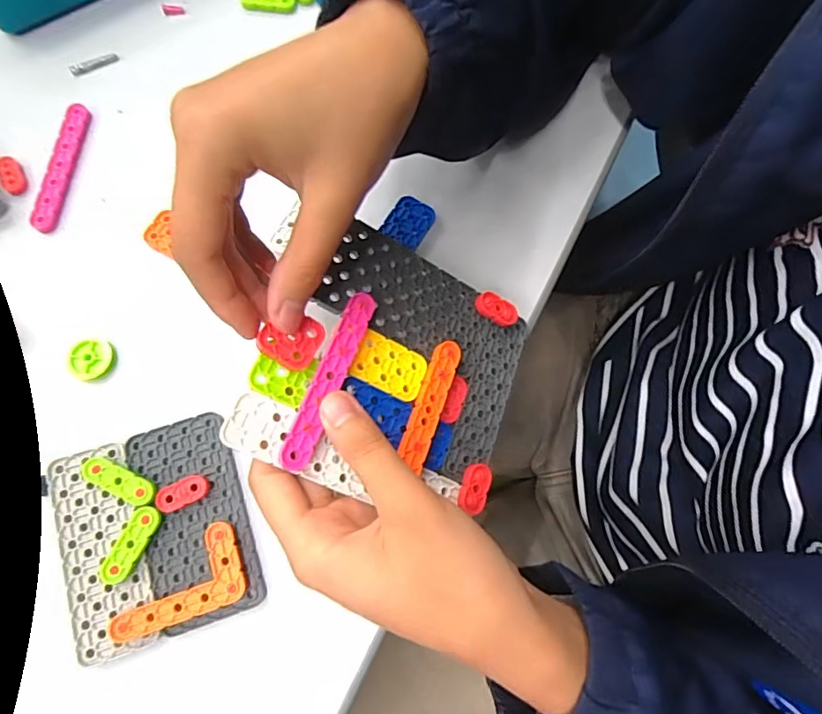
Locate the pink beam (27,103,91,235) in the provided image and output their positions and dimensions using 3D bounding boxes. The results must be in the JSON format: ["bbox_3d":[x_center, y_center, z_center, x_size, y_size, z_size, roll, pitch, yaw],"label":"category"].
[{"bbox_3d":[-0.211,-0.115,0.303,0.014,0.006,0.085,7,74,0],"label":"pink beam"}]

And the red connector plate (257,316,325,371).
[{"bbox_3d":[-0.053,-0.008,0.221,0.025,0.005,0.025,30,66,-15],"label":"red connector plate"}]

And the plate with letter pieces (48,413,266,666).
[{"bbox_3d":[-0.127,0.086,0.247,0.087,0.010,0.098,-18,75,-6],"label":"plate with letter pieces"}]

